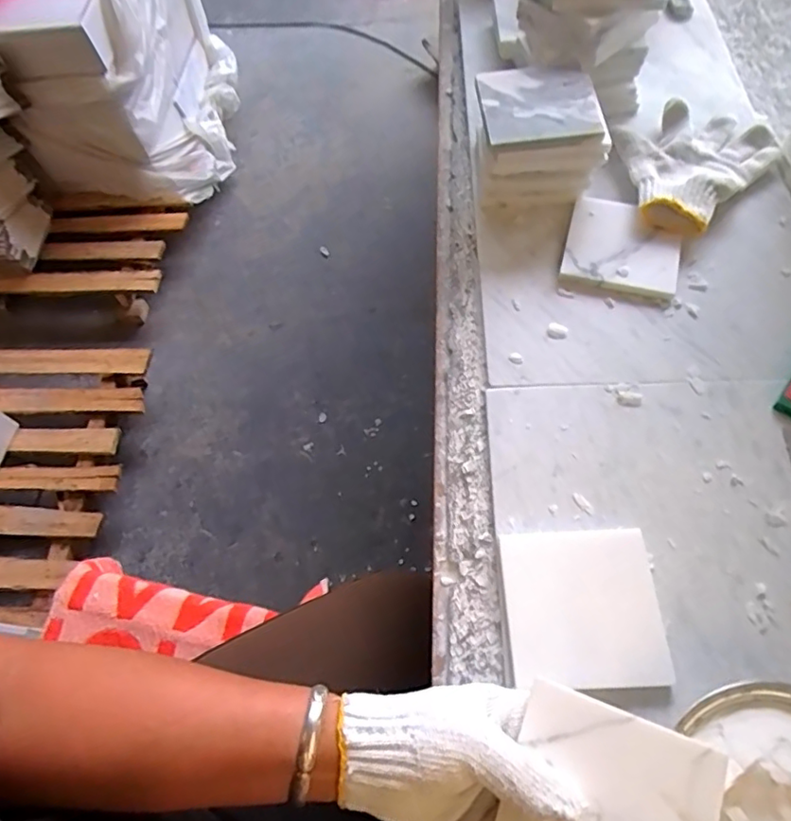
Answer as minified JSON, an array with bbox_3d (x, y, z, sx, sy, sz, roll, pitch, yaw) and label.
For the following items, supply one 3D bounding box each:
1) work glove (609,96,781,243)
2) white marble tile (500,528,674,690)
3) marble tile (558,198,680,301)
[{"bbox_3d":[0.284,-0.246,0.559,0.126,0.041,0.189,40,75,21],"label":"work glove"},{"bbox_3d":[0.126,0.134,0.388,0.097,0.017,0.098,-2,62,2],"label":"white marble tile"},{"bbox_3d":[0.210,-0.151,0.520,0.097,0.012,0.097,15,68,12],"label":"marble tile"}]

